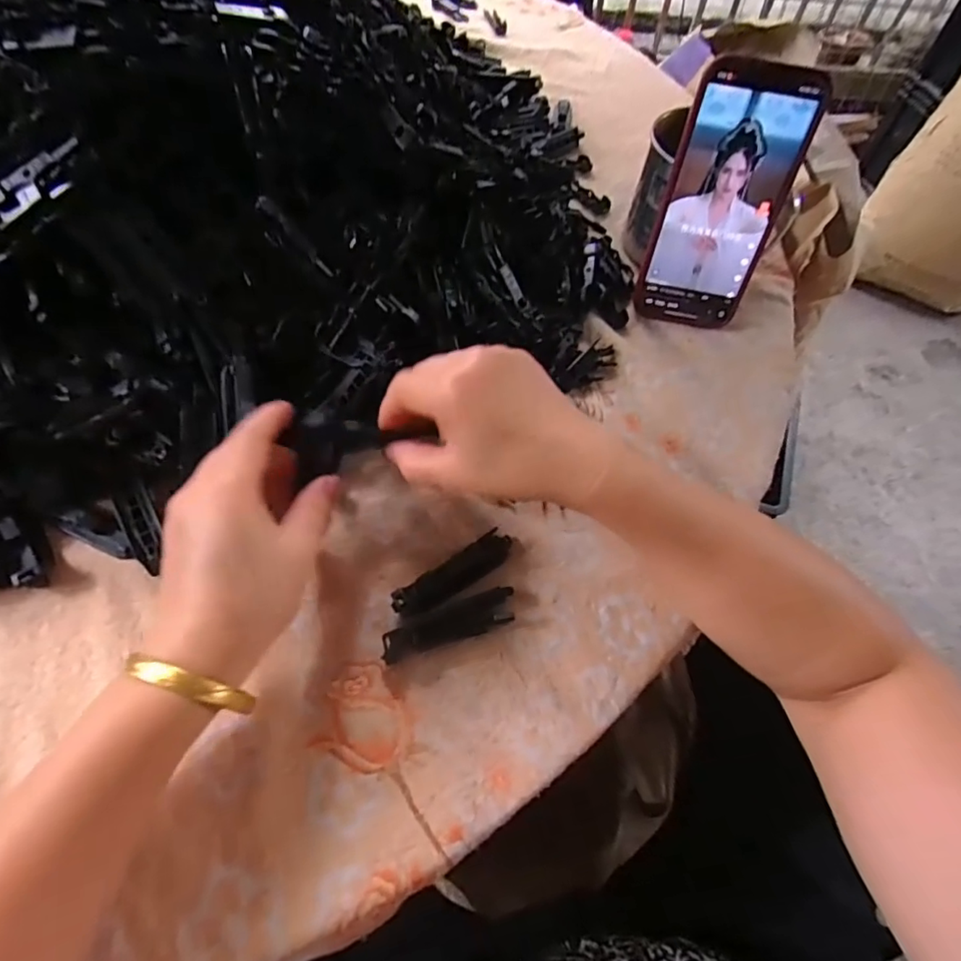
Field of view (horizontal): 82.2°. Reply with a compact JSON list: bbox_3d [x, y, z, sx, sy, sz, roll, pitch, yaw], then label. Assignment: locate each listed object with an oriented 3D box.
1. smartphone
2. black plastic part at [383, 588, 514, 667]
[{"bbox_3d":[0.161,-0.181,0.370,0.077,0.159,0.007,12,42,5],"label":"smartphone"},{"bbox_3d":[-0.017,0.078,0.300,0.073,0.011,0.018,-16,64,-11],"label":"black plastic part"}]

